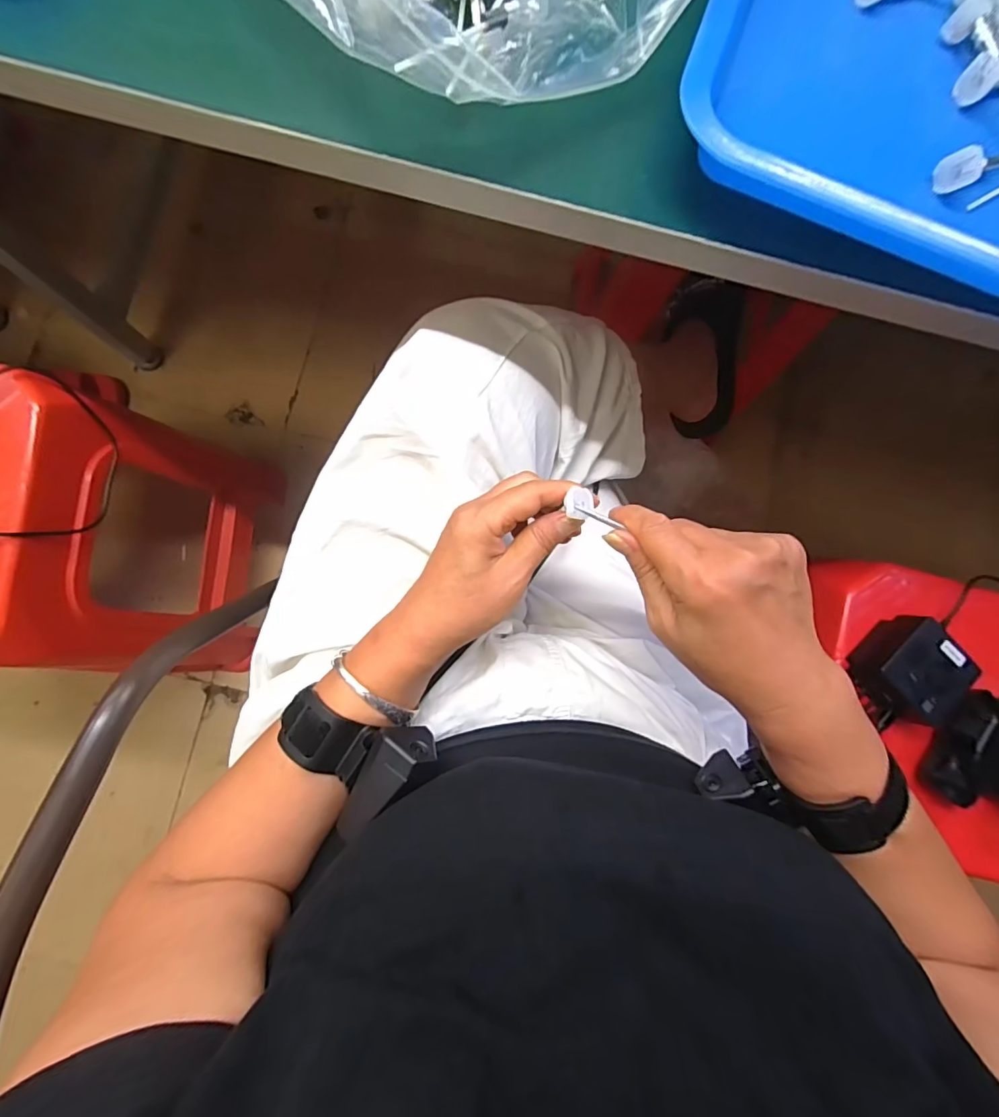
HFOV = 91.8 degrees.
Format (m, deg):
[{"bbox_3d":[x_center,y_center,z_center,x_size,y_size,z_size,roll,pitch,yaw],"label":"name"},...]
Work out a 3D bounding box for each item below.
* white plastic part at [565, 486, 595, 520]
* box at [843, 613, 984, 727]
[{"bbox_3d":[0.047,-0.032,0.282,0.016,0.005,0.018,0,84,-2],"label":"white plastic part"},{"bbox_3d":[0.392,0.105,0.458,0.076,0.041,0.080,-40,88,-7],"label":"box"}]

